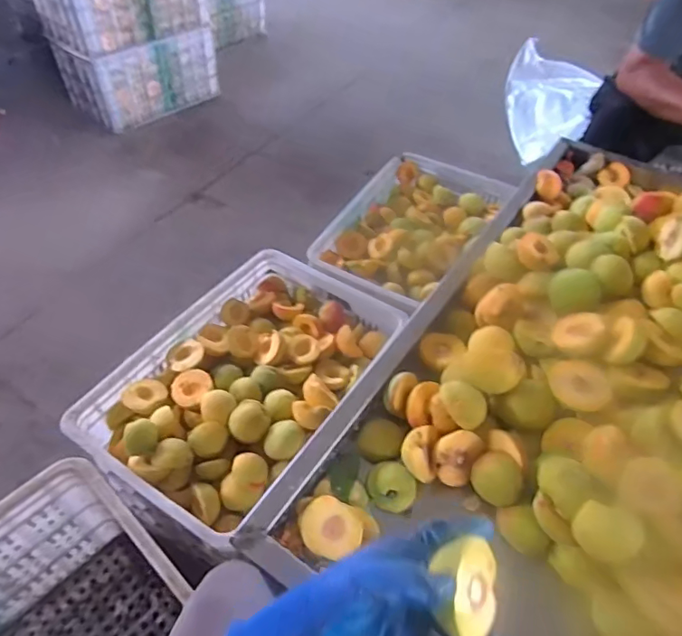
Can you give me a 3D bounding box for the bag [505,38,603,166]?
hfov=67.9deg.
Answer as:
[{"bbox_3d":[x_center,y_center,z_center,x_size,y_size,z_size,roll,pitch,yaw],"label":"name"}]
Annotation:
[{"bbox_3d":[0.616,-0.660,1.522,0.250,0.150,0.478,19,51,14],"label":"bag"}]

